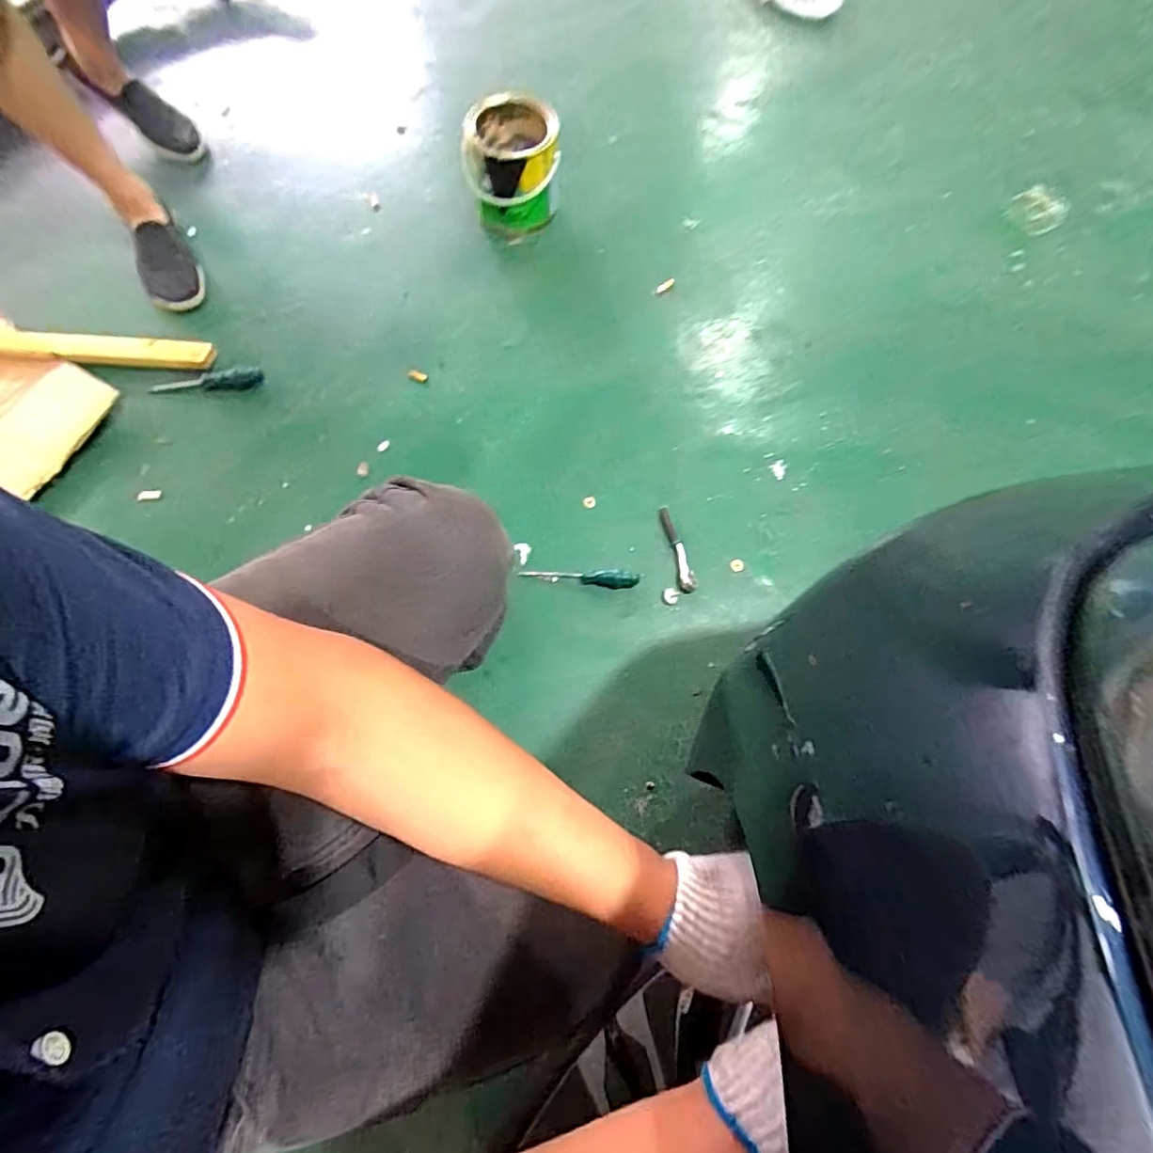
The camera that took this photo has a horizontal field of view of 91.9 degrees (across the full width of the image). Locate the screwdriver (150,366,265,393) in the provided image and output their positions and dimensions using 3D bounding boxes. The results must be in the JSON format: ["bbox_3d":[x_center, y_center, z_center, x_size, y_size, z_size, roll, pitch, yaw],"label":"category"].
[{"bbox_3d":[-0.628,-0.326,0.945,0.181,0.024,0.030,-8,72,-5],"label":"screwdriver"}]

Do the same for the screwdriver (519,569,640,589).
[{"bbox_3d":[0.005,0.003,0.869,0.182,0.020,0.027,3,72,-1],"label":"screwdriver"}]

